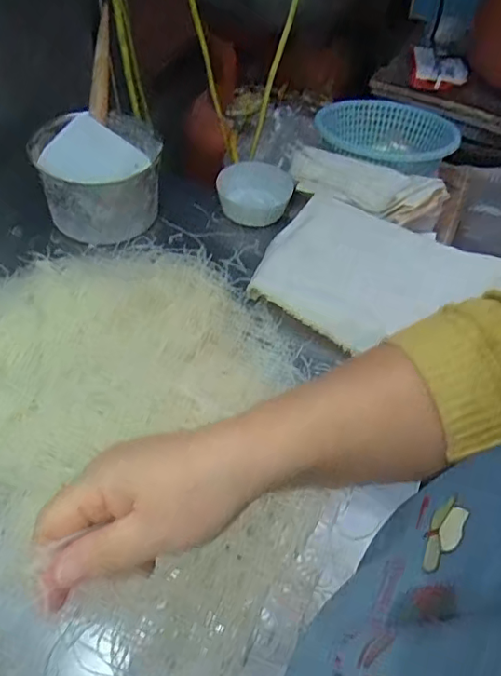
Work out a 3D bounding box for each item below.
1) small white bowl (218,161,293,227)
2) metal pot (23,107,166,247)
[{"bbox_3d":[0.011,-0.231,0.852,0.102,0.063,0.102,2,51,-3],"label":"small white bowl"},{"bbox_3d":[-0.215,-0.234,0.782,0.161,0.120,0.152,2,51,-3],"label":"metal pot"}]

